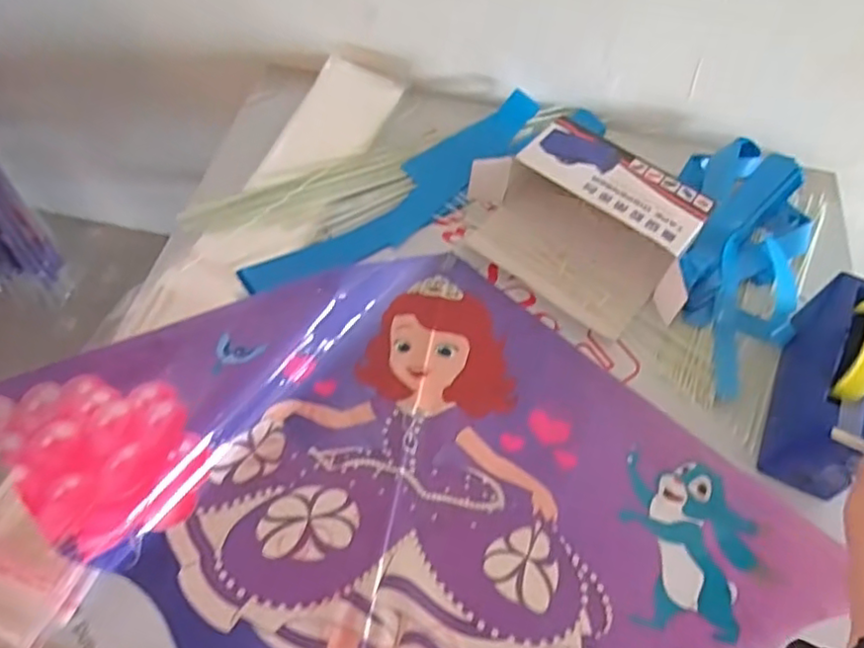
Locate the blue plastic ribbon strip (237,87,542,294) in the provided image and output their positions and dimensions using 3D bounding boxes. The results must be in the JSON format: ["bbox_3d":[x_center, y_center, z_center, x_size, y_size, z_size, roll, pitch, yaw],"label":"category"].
[{"bbox_3d":[-0.027,-0.156,0.767,0.449,0.030,0.079,-40,70,-23],"label":"blue plastic ribbon strip"}]

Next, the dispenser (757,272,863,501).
[{"bbox_3d":[0.383,0.049,0.604,0.060,0.123,0.197,24,61,10],"label":"dispenser"}]

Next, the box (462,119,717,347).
[{"bbox_3d":[0.172,-0.116,0.726,0.262,0.075,0.178,36,64,16],"label":"box"}]

